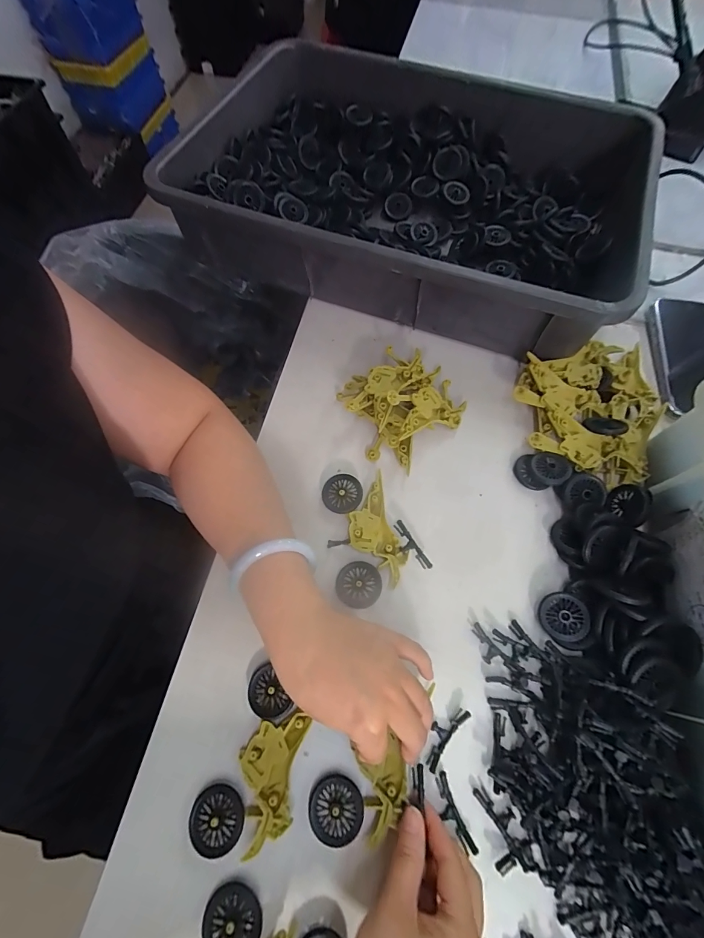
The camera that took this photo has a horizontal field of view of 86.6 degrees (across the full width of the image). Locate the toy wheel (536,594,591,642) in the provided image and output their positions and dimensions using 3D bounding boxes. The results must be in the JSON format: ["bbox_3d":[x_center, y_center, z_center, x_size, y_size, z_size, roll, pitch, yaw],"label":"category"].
[{"bbox_3d":[0.174,0.124,0.308,0.036,0.008,0.040,12,80,29],"label":"toy wheel"}]

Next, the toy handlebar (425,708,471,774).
[{"bbox_3d":[0.069,0.202,0.284,0.017,0.008,0.048,40,71,15],"label":"toy handlebar"}]

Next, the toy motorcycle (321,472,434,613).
[{"bbox_3d":[0.011,0.058,0.341,0.076,0.016,0.114,-19,68,-10],"label":"toy motorcycle"}]

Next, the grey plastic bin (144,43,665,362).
[{"bbox_3d":[0.071,-0.346,0.471,0.522,0.111,0.356,20,67,8],"label":"grey plastic bin"}]

